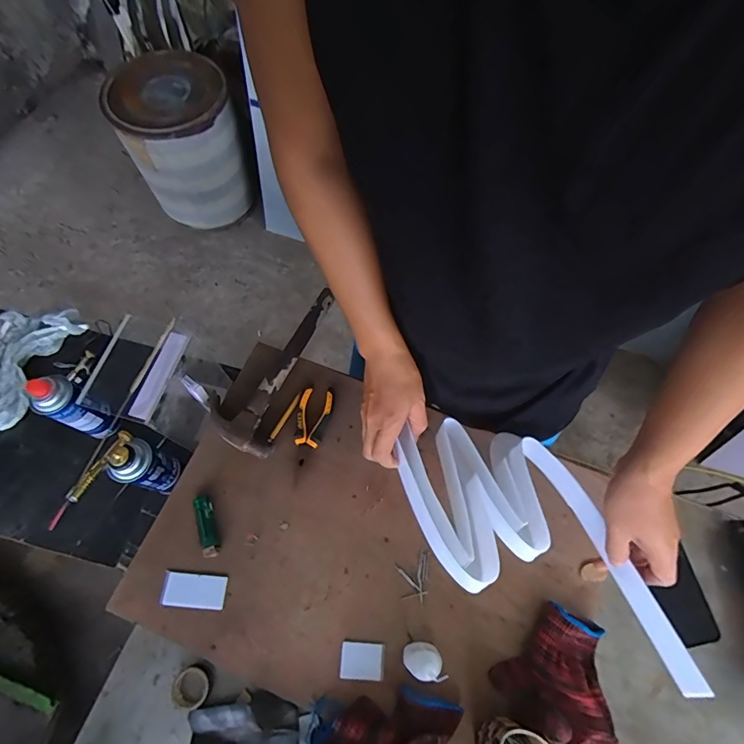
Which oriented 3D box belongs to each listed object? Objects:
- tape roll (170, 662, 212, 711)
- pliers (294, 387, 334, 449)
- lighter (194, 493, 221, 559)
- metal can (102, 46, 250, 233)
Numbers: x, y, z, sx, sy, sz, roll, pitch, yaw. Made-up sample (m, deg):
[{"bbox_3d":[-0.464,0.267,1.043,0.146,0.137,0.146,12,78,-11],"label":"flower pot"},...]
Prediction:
[{"bbox_3d":[-0.223,0.390,0.524,0.046,0.022,0.044,1,66,-2],"label":"tape roll"},{"bbox_3d":[-0.089,0.066,0.644,0.049,0.009,0.093,12,66,3],"label":"pliers"},{"bbox_3d":[-0.228,0.212,0.586,0.023,0.011,0.082,-17,68,-9],"label":"lighter"},{"bbox_3d":[-0.685,-0.841,1.563,0.376,0.420,0.418,-24,69,-12],"label":"metal can"}]

